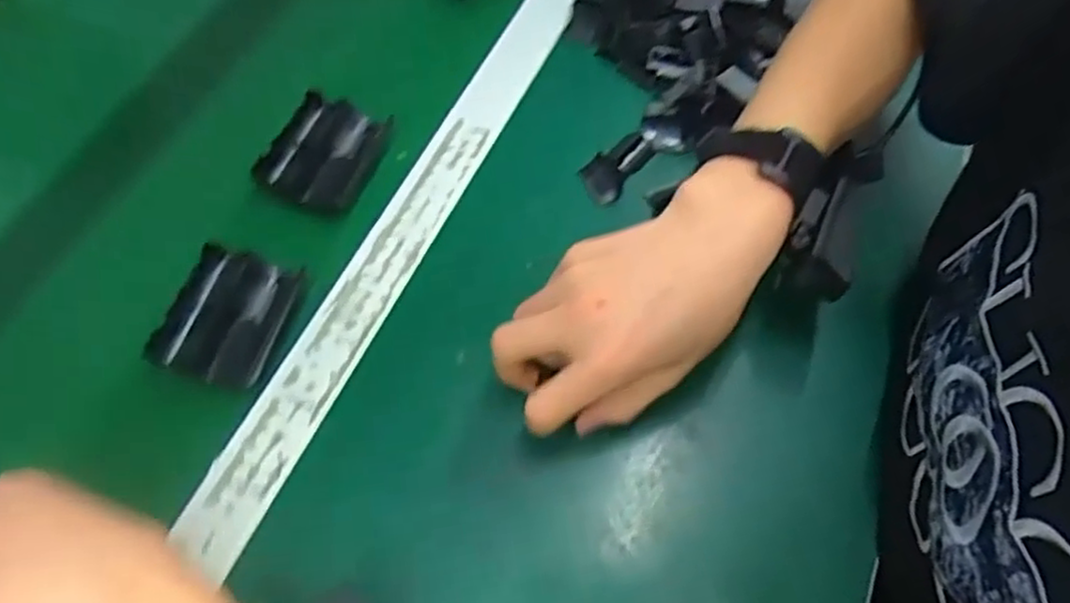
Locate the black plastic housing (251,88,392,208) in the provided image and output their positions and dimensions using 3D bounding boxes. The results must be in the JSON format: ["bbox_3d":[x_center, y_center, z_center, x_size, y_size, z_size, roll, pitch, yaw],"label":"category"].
[{"bbox_3d":[-0.143,-0.099,0.485,0.064,0.023,0.082,19,64,11],"label":"black plastic housing"}]

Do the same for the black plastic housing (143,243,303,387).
[{"bbox_3d":[-0.184,0.008,0.431,0.067,0.019,0.075,14,63,9],"label":"black plastic housing"}]

